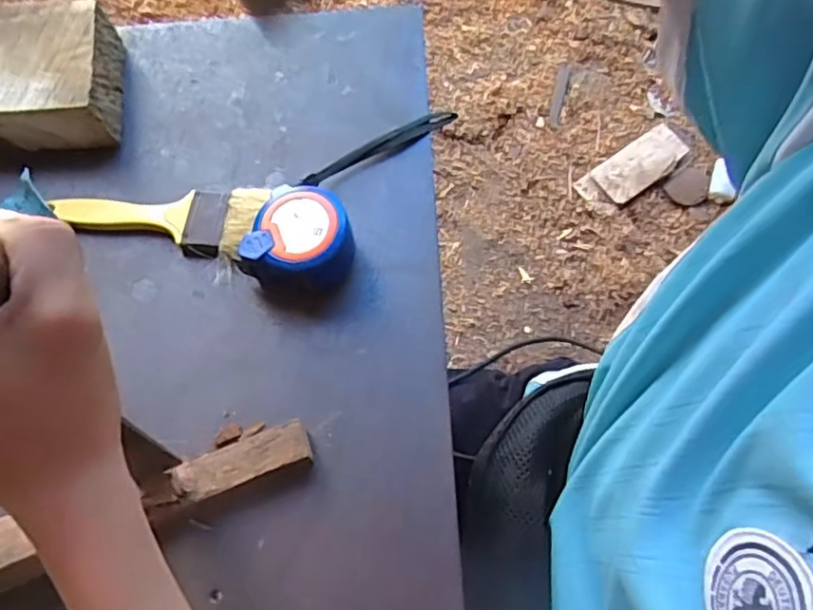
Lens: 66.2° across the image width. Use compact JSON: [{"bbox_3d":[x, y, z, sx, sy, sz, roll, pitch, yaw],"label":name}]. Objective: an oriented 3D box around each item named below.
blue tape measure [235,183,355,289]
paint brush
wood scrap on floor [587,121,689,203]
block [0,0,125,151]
[{"bbox_3d":[-0.069,-0.040,0.402,0.056,0.046,0.061,-1,66,2],"label":"blue tape measure"},{"bbox_3d":[-0.174,-0.059,0.433,0.148,0.016,0.054,3,66,3],"label":"paint brush"},{"bbox_3d":[0.475,-0.286,1.262,0.191,0.012,0.092,-34,84,-5],"label":"wood scrap on floor"},{"bbox_3d":[-0.319,-0.174,0.474,0.200,0.040,0.117,-3,66,1],"label":"block"}]

